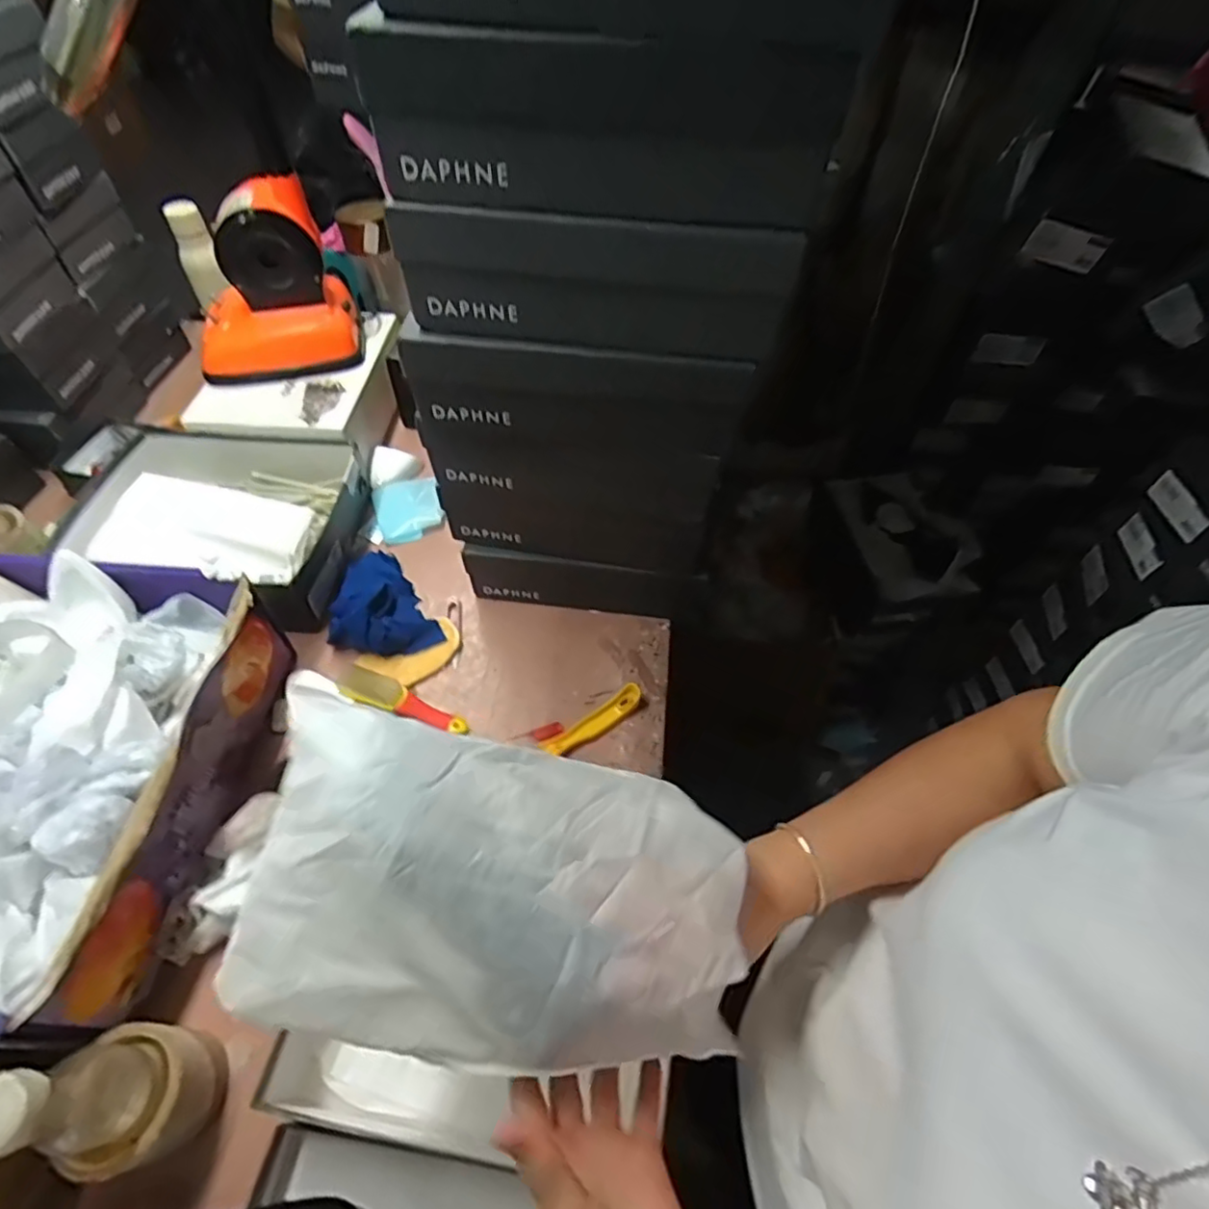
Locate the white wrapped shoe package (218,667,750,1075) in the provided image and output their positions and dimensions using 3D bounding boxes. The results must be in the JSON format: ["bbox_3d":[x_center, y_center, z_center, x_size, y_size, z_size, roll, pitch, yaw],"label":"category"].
[{"bbox_3d":[-0.067,0.156,0.362,0.280,0.067,0.172,9,54,4],"label":"white wrapped shoe package"}]

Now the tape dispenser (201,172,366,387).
[{"bbox_3d":[-0.463,-0.426,0.844,0.213,0.214,0.091,-12,55,-11],"label":"tape dispenser"}]

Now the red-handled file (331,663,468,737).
[{"bbox_3d":[-0.232,0.107,0.708,0.163,0.028,0.038,17,55,10],"label":"red-handled file"}]

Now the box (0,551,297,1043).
[{"bbox_3d":[-0.528,0.154,0.574,0.318,0.127,0.391,5,54,1],"label":"box"}]

